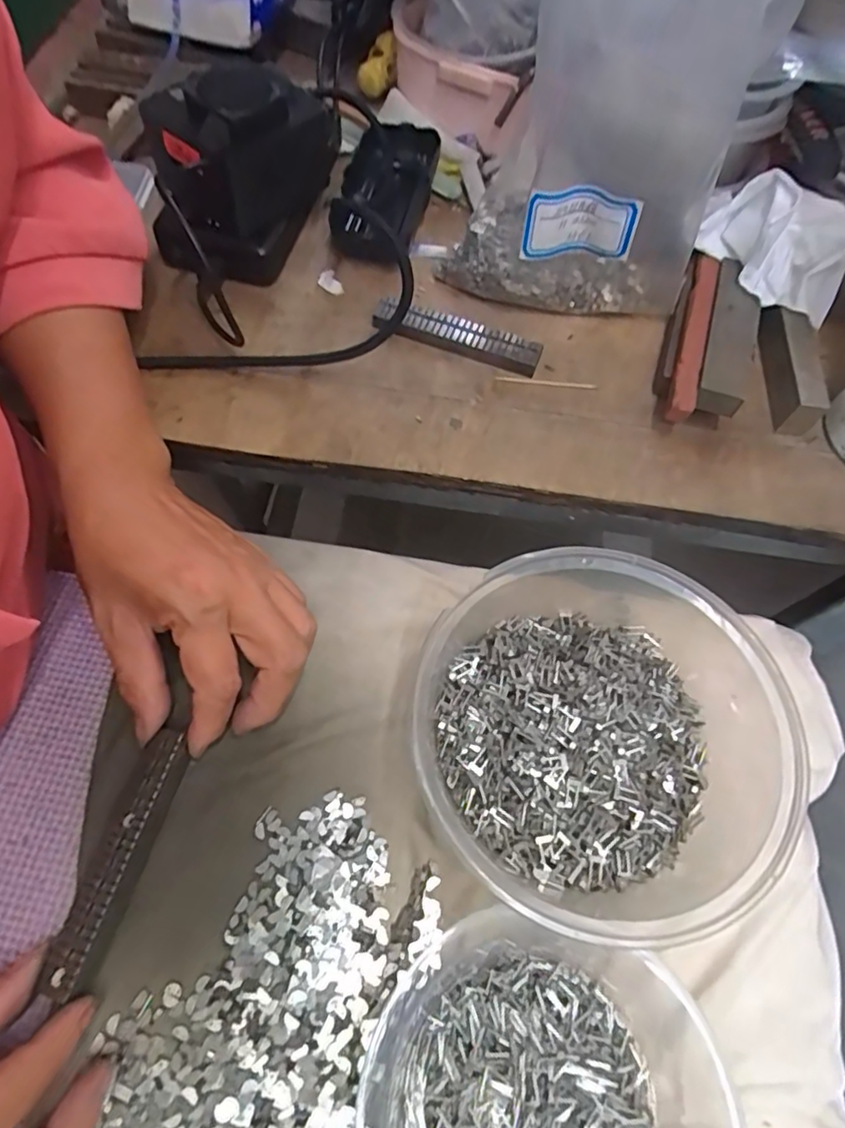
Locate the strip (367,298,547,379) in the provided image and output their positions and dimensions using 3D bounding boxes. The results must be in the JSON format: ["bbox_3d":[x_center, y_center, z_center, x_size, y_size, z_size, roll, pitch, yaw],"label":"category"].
[{"bbox_3d":[0.019,-0.131,0.349,0.098,0.013,0.018,20,64,6],"label":"strip"}]

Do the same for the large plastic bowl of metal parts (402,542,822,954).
[{"bbox_3d":[0.068,0.069,0.248,0.141,0.068,0.131,2,64,-3],"label":"large plastic bowl of metal parts"}]

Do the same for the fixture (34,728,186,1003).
[{"bbox_3d":[-0.123,0.116,0.246,0.015,0.015,0.097,15,62,5],"label":"fixture"}]

